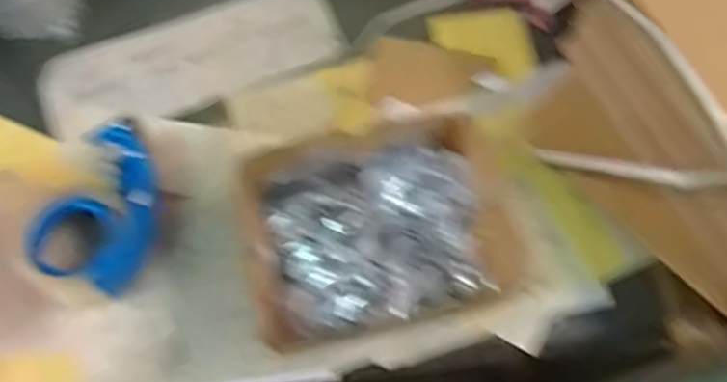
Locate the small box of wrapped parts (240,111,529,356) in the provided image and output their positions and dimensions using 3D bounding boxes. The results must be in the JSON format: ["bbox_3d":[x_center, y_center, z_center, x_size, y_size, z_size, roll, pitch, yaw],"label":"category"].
[{"bbox_3d":[0.012,0.035,0.544,0.221,0.075,0.156,-13,69,-7],"label":"small box of wrapped parts"}]

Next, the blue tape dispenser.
[{"bbox_3d":[-0.221,0.021,0.559,0.095,0.054,0.142,27,70,9],"label":"blue tape dispenser"}]

